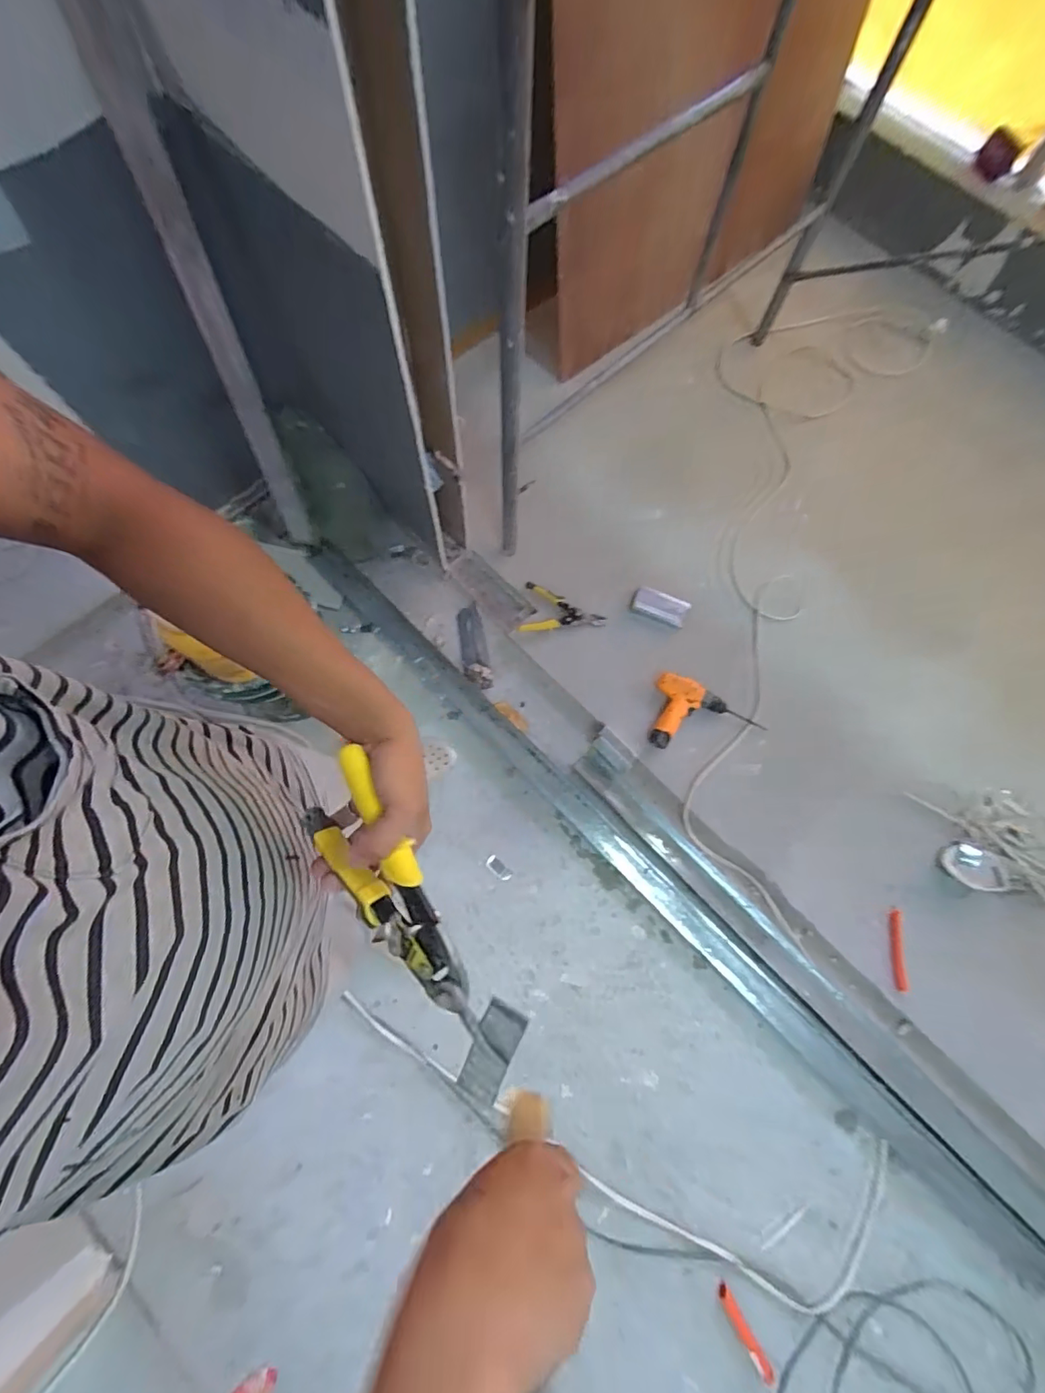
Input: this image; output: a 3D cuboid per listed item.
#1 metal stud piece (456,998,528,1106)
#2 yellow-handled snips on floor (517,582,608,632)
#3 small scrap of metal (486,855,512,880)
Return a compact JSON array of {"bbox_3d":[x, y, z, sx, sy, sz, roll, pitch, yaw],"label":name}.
[{"bbox_3d":[-0.021,0.246,0.365,0.028,0.009,0.067,21,96,5],"label":"metal stud piece"},{"bbox_3d":[0.116,-0.237,1.475,0.233,0.016,0.144,10,79,1],"label":"yellow-handled snips on floor"},{"bbox_3d":[-0.058,0.427,1.300,0.070,0.007,0.032,42,77,10],"label":"small scrap of metal"}]

